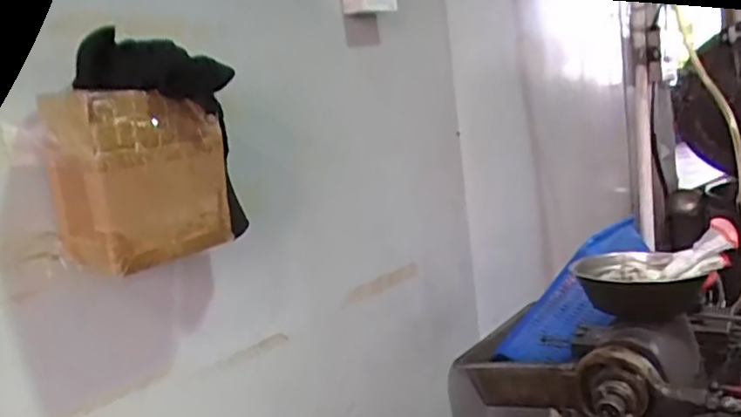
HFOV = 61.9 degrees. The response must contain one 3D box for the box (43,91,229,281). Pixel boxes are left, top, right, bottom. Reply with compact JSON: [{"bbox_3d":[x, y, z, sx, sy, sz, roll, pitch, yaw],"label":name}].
[{"bbox_3d":[-0.242,-0.036,0.648,0.160,0.169,0.099,-15,12,-43],"label":"box"}]

